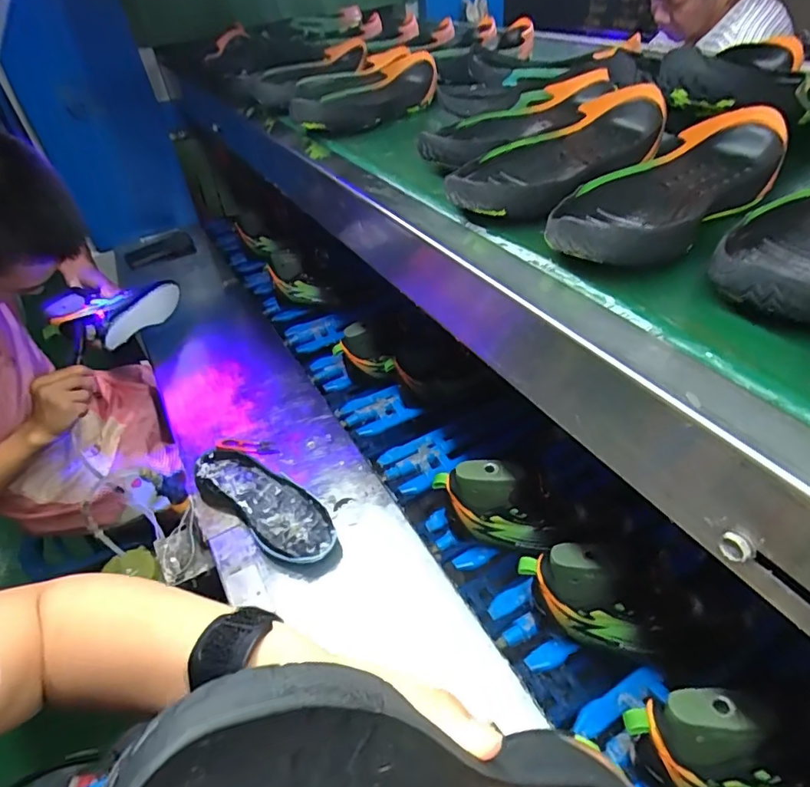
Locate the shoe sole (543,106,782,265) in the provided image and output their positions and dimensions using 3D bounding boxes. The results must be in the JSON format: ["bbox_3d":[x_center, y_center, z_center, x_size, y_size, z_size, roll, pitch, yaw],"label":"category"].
[{"bbox_3d":[0.200,-0.154,0.398,0.248,0.053,0.100,-34,49,-27],"label":"shoe sole"}]

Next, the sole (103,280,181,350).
[{"bbox_3d":[-0.484,-0.147,0.953,0.030,0.074,0.204,8,44,16],"label":"sole"}]

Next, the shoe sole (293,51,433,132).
[{"bbox_3d":[-0.051,-0.418,0.724,0.224,0.056,0.101,-28,46,-22],"label":"shoe sole"}]

